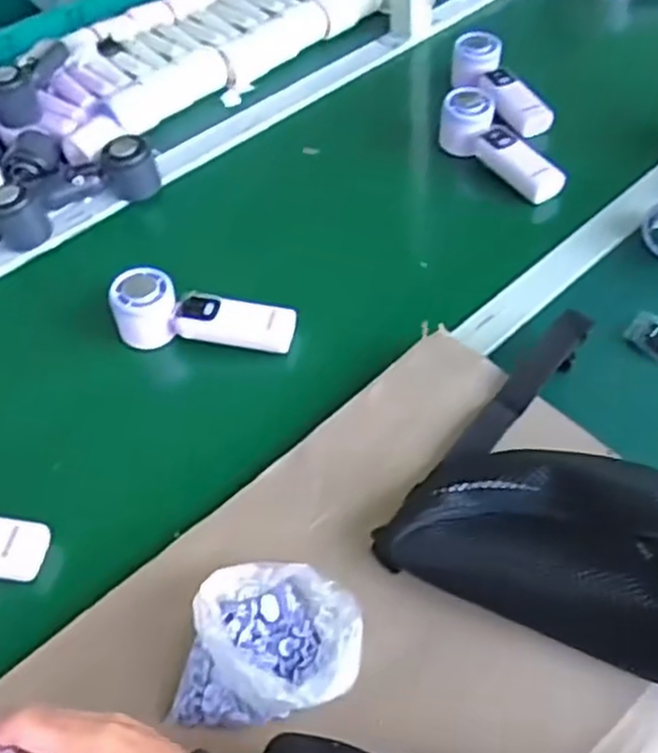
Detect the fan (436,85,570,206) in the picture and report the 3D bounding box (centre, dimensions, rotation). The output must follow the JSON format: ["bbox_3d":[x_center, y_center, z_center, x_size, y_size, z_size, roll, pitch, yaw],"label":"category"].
[{"bbox_3d":[0.185,-0.248,0.805,0.051,0.054,0.161,-26,53,-17],"label":"fan"}]

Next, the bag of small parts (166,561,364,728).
[{"bbox_3d":[-0.035,0.171,0.479,0.106,0.045,0.105,6,50,10],"label":"bag of small parts"}]

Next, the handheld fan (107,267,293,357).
[{"bbox_3d":[-0.112,-0.059,0.682,0.160,0.061,0.057,0,50,5],"label":"handheld fan"}]

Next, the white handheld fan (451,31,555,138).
[{"bbox_3d":[0.195,-0.346,0.882,0.070,0.053,0.156,-19,51,-11],"label":"white handheld fan"}]

